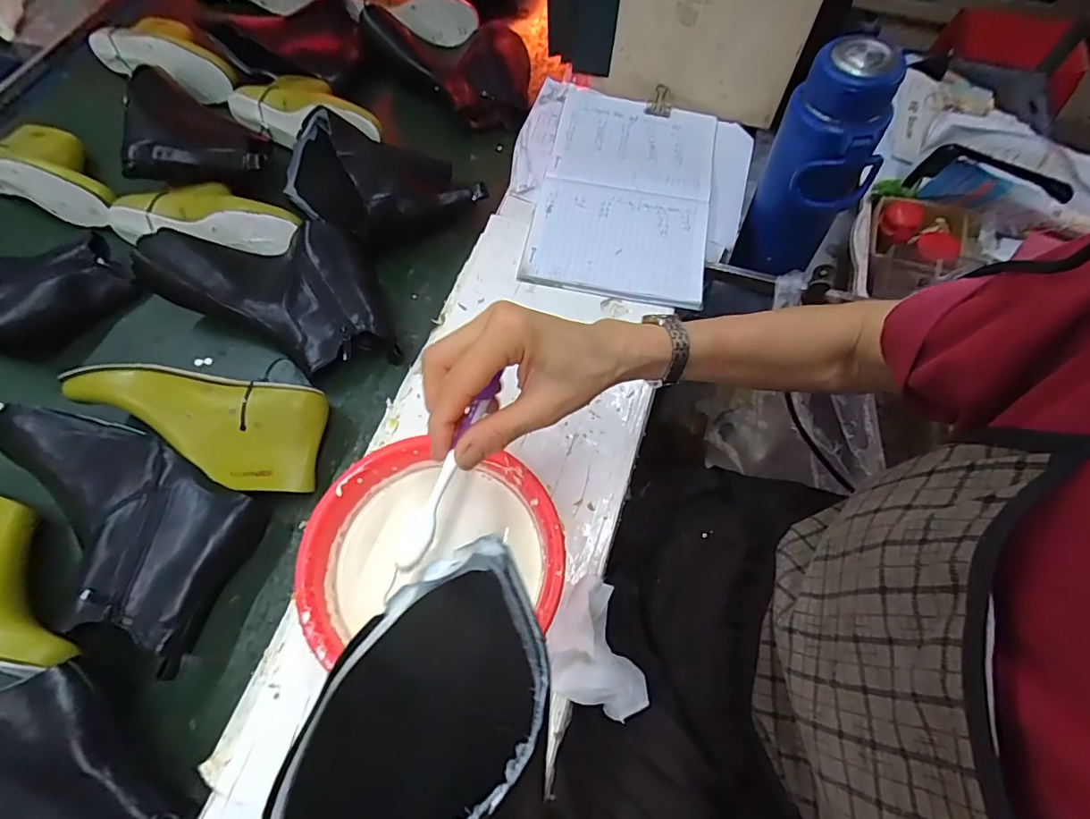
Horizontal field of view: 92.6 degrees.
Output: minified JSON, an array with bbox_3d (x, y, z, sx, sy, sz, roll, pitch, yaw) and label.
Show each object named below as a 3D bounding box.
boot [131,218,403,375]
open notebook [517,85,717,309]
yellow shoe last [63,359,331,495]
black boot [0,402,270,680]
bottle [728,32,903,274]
[{"bbox_3d":[-0.279,-0.133,0.570,0.268,0.082,0.145,20,66,9],"label":"boot"},{"bbox_3d":[0.100,-0.270,0.638,0.202,0.020,0.316,10,65,5],"label":"open notebook"},{"bbox_3d":[-0.328,0.007,0.506,0.234,0.070,0.110,15,66,7],"label":"yellow shoe last"},{"bbox_3d":[-0.382,0.099,0.467,0.254,0.076,0.145,25,67,12],"label":"black boot"},{"bbox_3d":[0.299,-0.257,0.587,0.092,0.253,0.091,-2,65,0],"label":"bottle"}]

